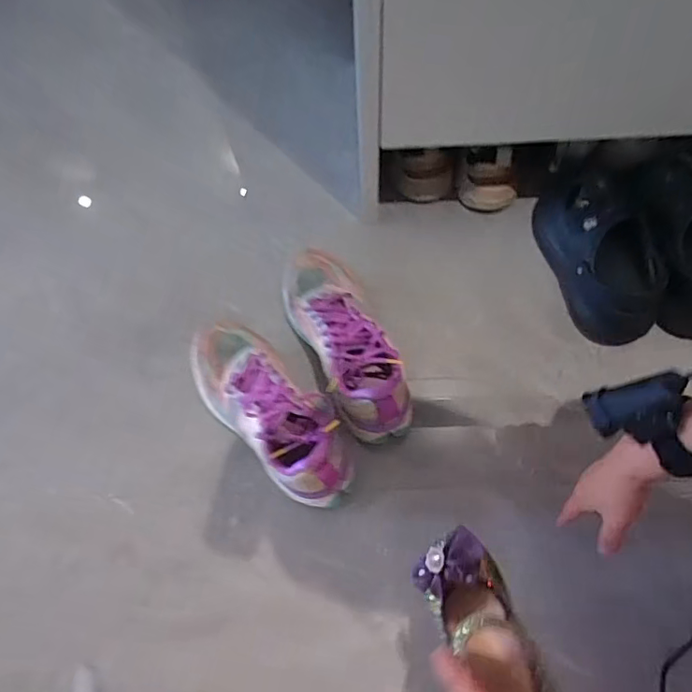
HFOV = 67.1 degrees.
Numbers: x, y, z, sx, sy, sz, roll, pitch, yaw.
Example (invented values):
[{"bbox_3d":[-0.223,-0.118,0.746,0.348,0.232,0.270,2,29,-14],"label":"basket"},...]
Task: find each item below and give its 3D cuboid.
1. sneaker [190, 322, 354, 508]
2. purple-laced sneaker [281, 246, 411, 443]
[{"bbox_3d":[-0.090,0.074,0.620,0.104,0.117,0.259,-42,72,-13],"label":"sneaker"},{"bbox_3d":[0.003,-0.012,0.651,0.102,0.120,0.260,-24,69,-7],"label":"purple-laced sneaker"}]

